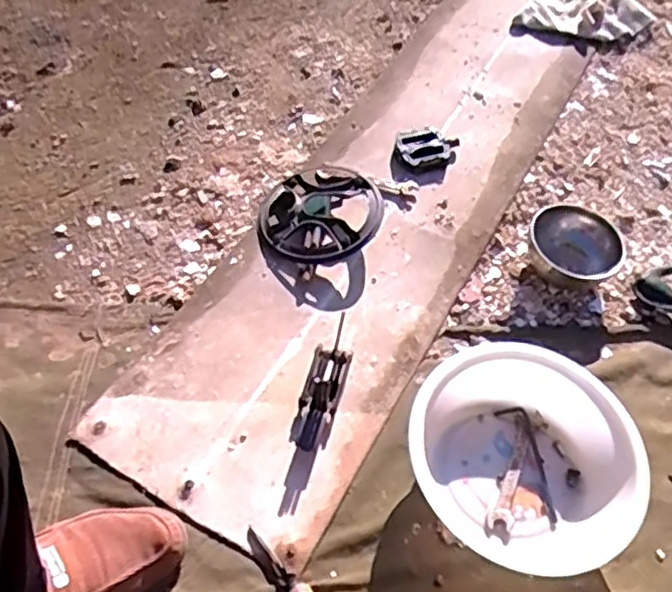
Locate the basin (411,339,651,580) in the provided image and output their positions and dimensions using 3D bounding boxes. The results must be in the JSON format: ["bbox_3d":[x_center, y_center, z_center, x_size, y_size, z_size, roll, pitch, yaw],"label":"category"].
[{"bbox_3d":[0.214,0.174,0.769,0.226,0.079,0.245,2,58,-3],"label":"basin"}]

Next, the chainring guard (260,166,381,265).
[{"bbox_3d":[-0.023,-0.117,0.961,0.164,0.022,0.161,-3,63,6],"label":"chainring guard"}]

